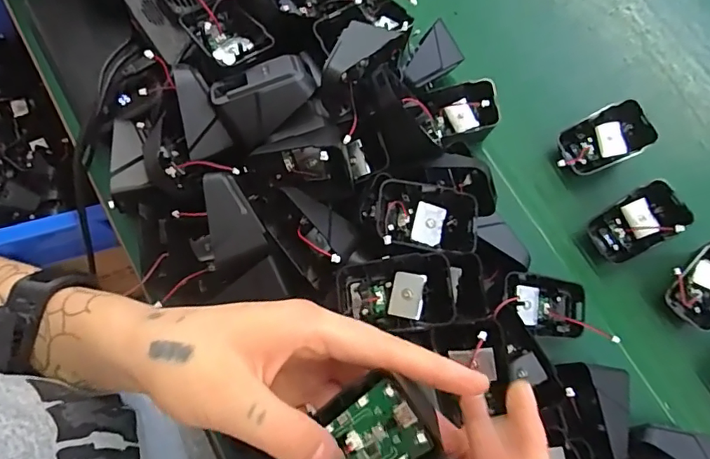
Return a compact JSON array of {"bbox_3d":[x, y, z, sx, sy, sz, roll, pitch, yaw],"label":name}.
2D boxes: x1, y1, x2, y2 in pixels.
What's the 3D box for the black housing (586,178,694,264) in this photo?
[{"bbox_3d":[0.222,-0.006,0.400,0.063,0.039,0.045,-26,77,-9],"label":"black housing"}]

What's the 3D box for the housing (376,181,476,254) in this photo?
[{"bbox_3d":[0.048,-0.009,0.338,0.067,0.026,0.042,6,74,0],"label":"housing"}]

